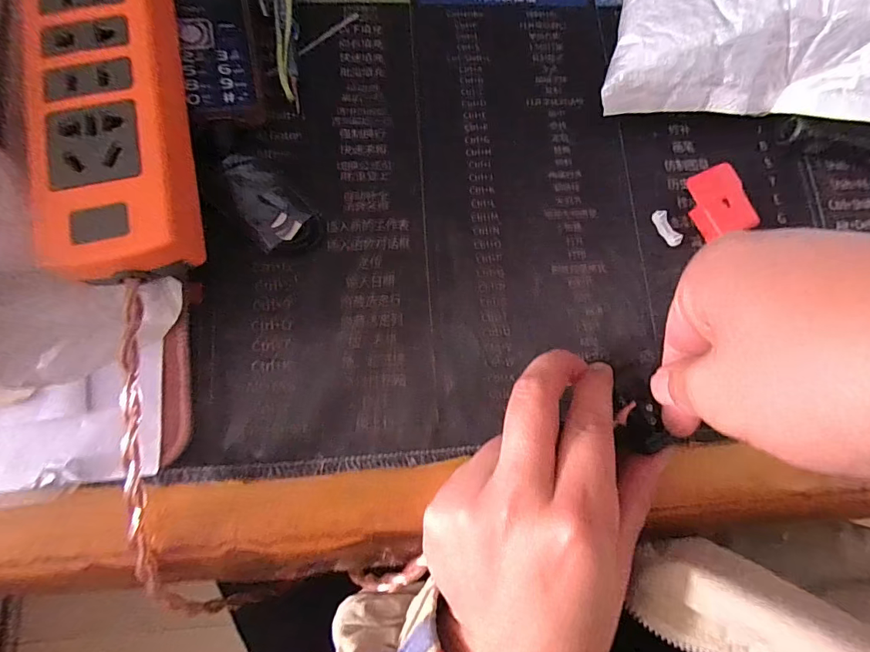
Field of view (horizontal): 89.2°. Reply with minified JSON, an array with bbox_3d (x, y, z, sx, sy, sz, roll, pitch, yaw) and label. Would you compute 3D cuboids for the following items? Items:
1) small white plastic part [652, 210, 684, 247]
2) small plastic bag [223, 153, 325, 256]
[{"bbox_3d":[0.126,-0.053,0.241,0.008,0.005,0.021,-34,83,-11],"label":"small white plastic part"},{"bbox_3d":[-0.081,-0.063,0.222,0.031,0.006,0.057,-29,83,-10],"label":"small plastic bag"}]

